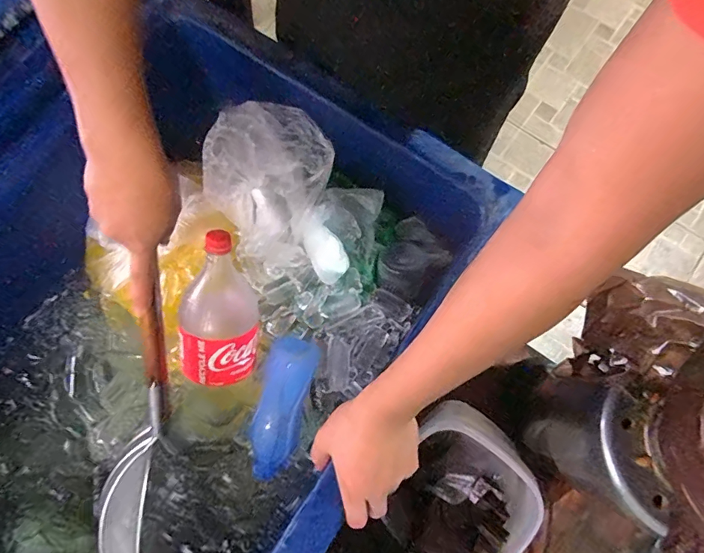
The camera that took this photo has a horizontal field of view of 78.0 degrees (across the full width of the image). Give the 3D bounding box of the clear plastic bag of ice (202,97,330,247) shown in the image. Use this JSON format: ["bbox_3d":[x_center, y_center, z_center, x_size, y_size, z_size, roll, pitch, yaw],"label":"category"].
[{"bbox_3d":[-0.121,-0.150,0.638,0.157,0.132,0.172,42,79,11],"label":"clear plastic bag of ice"}]

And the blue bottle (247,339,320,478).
[{"bbox_3d":[-0.107,0.188,0.624,0.080,0.059,0.206,16,76,5],"label":"blue bottle"}]

